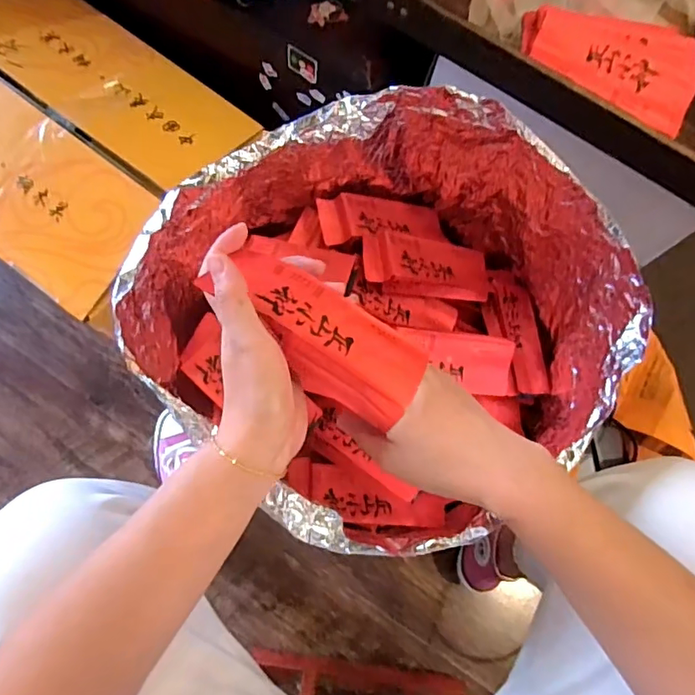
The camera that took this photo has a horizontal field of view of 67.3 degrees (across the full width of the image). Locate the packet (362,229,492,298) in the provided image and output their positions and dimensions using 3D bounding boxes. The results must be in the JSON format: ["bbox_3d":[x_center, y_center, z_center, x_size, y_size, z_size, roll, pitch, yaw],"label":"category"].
[{"bbox_3d":[0.080,-0.081,0.505,0.133,0.023,0.059,4,70,-25],"label":"packet"}]

